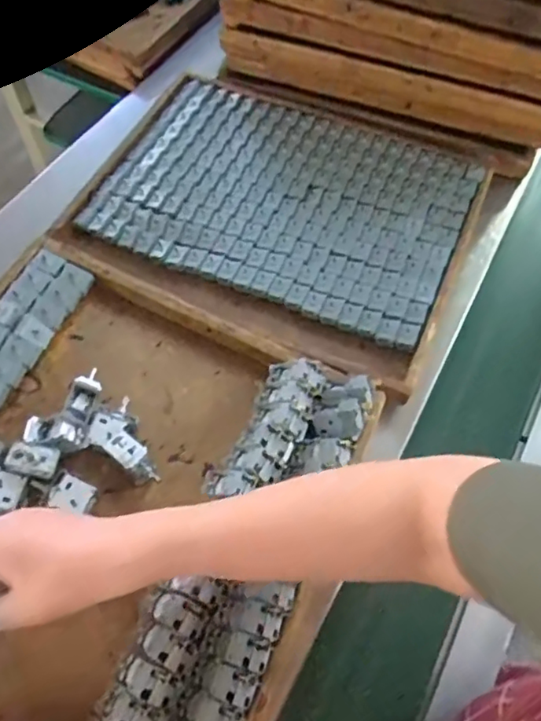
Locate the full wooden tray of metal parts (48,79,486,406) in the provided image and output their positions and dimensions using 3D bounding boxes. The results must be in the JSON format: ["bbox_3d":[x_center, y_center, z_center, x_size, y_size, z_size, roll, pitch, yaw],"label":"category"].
[{"bbox_3d":[0.011,-0.210,0.768,0.495,0.036,0.410,24,63,10],"label":"full wooden tray of metal parts"}]

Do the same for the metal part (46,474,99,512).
[{"bbox_3d":[-0.169,0.117,0.487,0.035,0.016,0.028,23,63,9],"label":"metal part"}]

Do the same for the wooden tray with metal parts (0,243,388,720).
[{"bbox_3d":[-0.163,0.151,0.475,0.386,0.059,0.500,22,63,9],"label":"wooden tray with metal parts"}]

